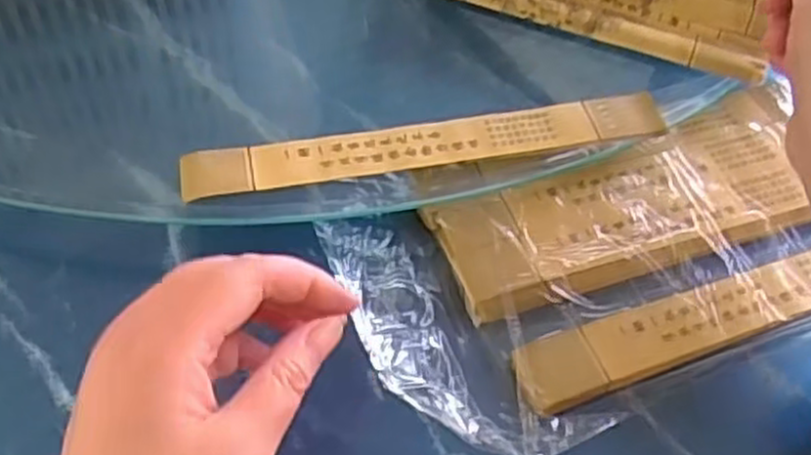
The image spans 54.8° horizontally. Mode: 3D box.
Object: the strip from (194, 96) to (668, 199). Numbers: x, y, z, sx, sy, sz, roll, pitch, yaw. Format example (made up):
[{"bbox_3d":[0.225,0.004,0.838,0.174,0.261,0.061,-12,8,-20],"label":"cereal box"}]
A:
[{"bbox_3d":[0.014,-0.045,0.424,0.260,0.008,0.030,-9,60,-9],"label":"strip"}]

